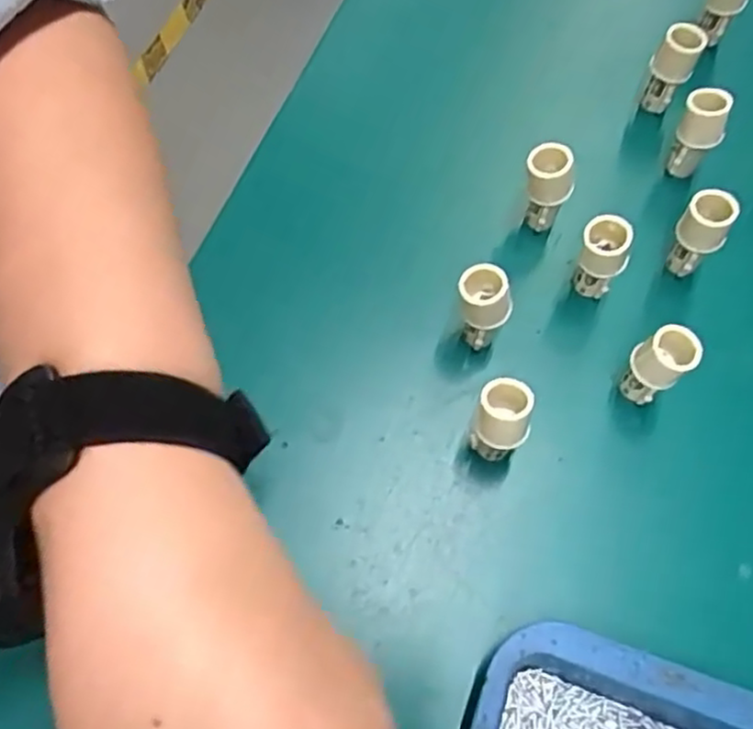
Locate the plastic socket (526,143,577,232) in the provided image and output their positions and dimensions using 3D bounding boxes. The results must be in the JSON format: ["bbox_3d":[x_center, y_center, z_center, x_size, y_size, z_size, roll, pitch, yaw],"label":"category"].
[{"bbox_3d":[0.074,-0.076,0.313,0.017,0.048,0.018,1,67,-2],"label":"plastic socket"}]

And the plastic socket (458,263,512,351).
[{"bbox_3d":[0.043,-0.022,0.287,0.022,0.039,0.019,15,67,3],"label":"plastic socket"}]

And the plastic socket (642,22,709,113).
[{"bbox_3d":[0.143,-0.142,0.344,0.019,0.047,0.016,28,68,10],"label":"plastic socket"}]

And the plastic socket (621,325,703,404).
[{"bbox_3d":[0.111,0.002,0.280,0.019,0.043,0.018,1,67,-2],"label":"plastic socket"}]

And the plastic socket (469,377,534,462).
[{"bbox_3d":[0.047,0.023,0.269,0.020,0.040,0.020,19,68,5],"label":"plastic socket"}]

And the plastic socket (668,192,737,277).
[{"bbox_3d":[0.139,-0.055,0.305,0.019,0.044,0.016,38,71,12],"label":"plastic socket"}]

